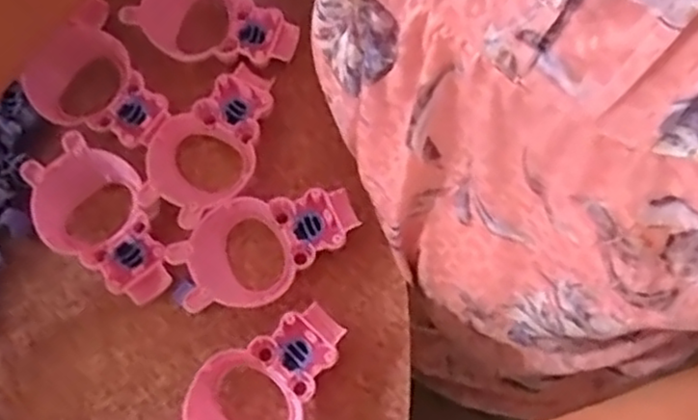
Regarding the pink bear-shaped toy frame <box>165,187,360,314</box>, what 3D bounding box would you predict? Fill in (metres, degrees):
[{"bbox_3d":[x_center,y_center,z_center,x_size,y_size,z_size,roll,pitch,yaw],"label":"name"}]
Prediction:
[{"bbox_3d":[-0.045,0.021,0.387,0.103,0.025,0.059,-25,77,-6],"label":"pink bear-shaped toy frame"}]

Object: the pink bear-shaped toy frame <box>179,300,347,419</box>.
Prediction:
[{"bbox_3d":[-0.046,0.096,0.365,0.058,0.026,0.102,43,79,10],"label":"pink bear-shaped toy frame"}]

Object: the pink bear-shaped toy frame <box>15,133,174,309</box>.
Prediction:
[{"bbox_3d":[-0.140,0.008,0.391,0.059,0.026,0.101,-37,78,-9],"label":"pink bear-shaped toy frame"}]

